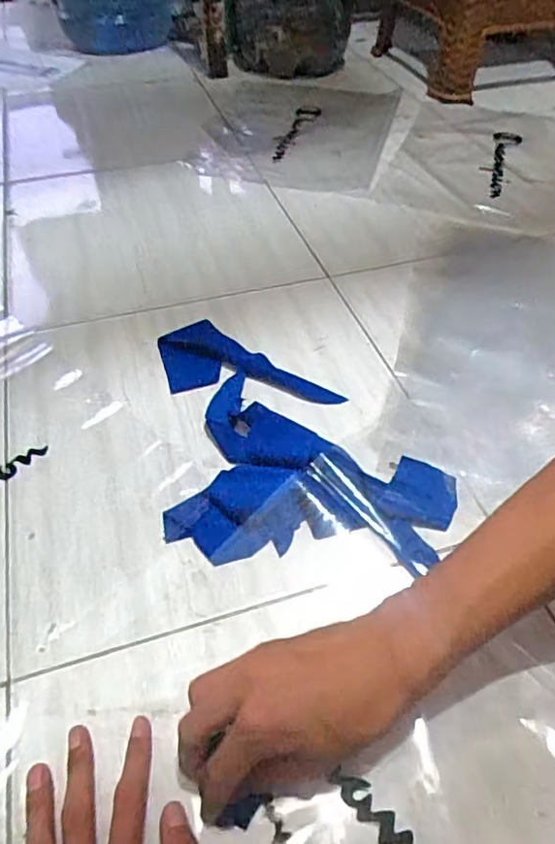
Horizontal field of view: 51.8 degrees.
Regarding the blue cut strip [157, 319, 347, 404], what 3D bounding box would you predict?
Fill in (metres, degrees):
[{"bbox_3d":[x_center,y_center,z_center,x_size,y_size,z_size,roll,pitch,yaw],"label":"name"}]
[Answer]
[{"bbox_3d":[-0.042,-0.045,0.600,0.197,0.010,0.094,33,61,20],"label":"blue cut strip"}]

